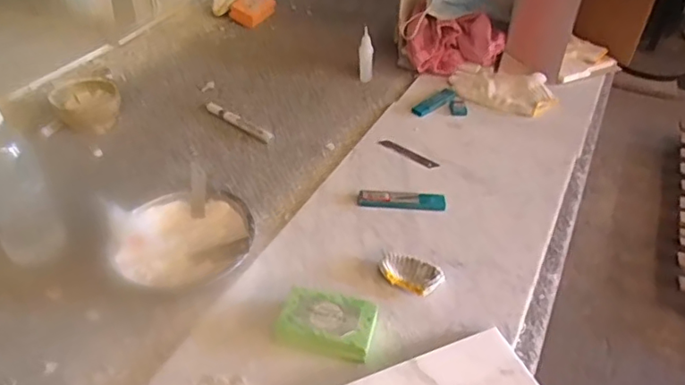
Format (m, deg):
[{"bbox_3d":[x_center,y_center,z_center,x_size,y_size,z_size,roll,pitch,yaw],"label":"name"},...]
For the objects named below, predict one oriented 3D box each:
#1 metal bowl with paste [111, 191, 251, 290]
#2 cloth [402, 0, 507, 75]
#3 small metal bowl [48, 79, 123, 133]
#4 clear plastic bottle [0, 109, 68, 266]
[{"bbox_3d":[-0.180,0.059,0.664,0.145,0.059,0.136,2,41,-2],"label":"metal bowl with paste"},{"bbox_3d":[0.196,-0.271,1.030,0.168,0.089,0.094,5,41,2],"label":"cloth"},{"bbox_3d":[-0.385,-0.130,0.874,0.092,0.046,0.092,2,41,-2],"label":"small metal bowl"},{"bbox_3d":[-0.356,-0.007,0.623,0.063,0.206,0.054,-23,48,-27],"label":"clear plastic bottle"}]

